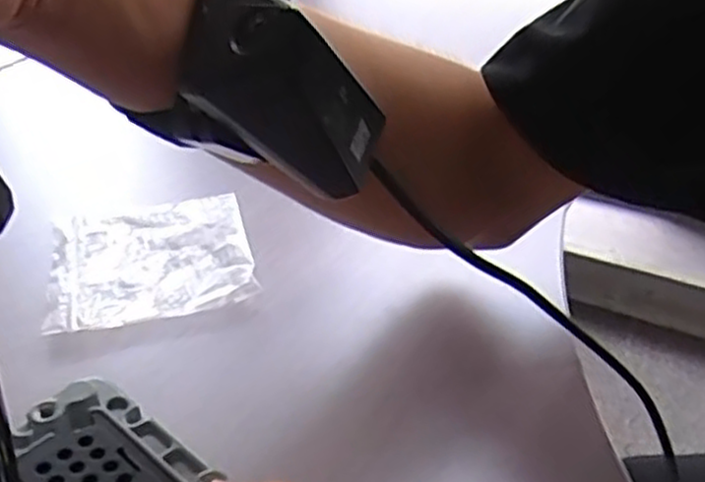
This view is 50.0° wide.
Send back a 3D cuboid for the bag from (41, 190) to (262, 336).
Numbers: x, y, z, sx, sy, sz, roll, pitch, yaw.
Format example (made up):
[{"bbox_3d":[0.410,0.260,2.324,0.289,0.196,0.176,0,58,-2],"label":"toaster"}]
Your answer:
[{"bbox_3d":[-0.107,0.009,0.402,0.100,0.017,0.104,-9,38,-14],"label":"bag"}]

